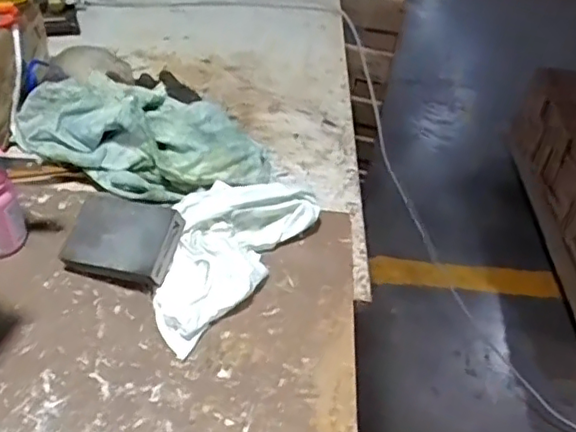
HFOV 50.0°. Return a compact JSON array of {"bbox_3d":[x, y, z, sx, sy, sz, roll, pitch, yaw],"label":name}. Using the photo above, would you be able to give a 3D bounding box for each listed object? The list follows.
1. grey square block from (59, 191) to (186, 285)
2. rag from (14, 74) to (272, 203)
[{"bbox_3d":[-0.155,0.021,0.580,0.101,0.017,0.074,10,65,16],"label":"grey square block"},{"bbox_3d":[-0.183,-0.094,0.727,0.287,0.109,0.154,22,43,19],"label":"rag"}]

